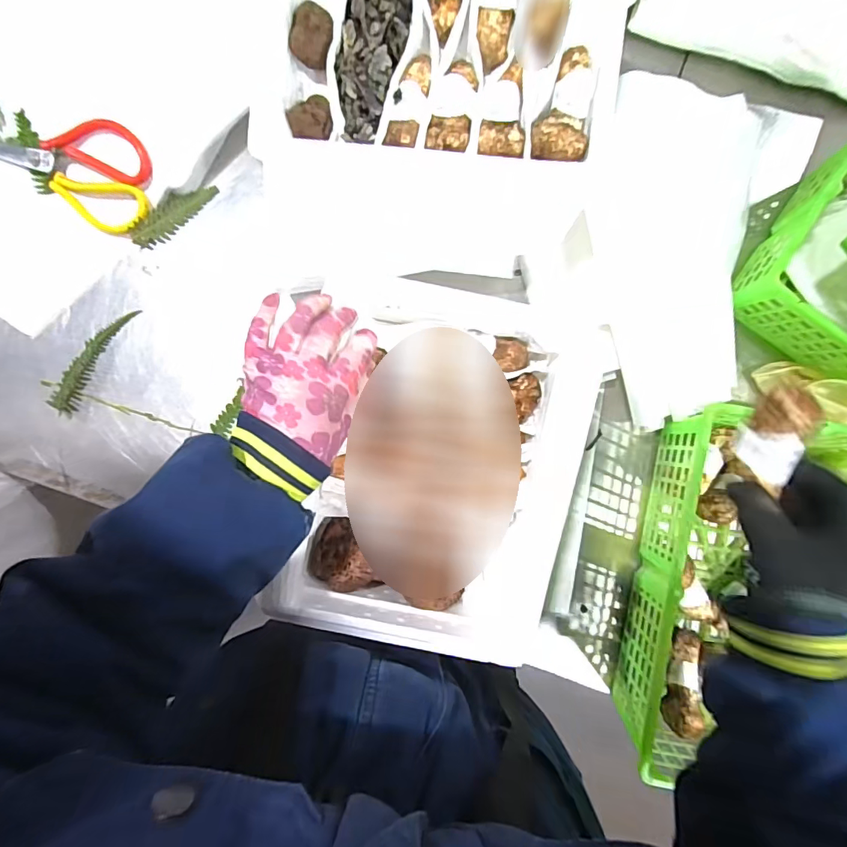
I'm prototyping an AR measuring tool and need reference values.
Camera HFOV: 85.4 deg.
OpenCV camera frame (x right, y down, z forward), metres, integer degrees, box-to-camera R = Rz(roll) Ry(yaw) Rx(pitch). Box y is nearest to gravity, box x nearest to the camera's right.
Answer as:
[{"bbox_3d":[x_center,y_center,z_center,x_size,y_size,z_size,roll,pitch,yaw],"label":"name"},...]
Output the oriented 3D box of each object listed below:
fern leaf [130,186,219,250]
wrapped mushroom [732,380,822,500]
[{"bbox_3d":[-0.270,-0.227,0.496,0.101,0.004,0.030,-41,131,-5],"label":"fern leaf"},{"bbox_3d":[0.239,0.010,0.310,0.034,0.027,0.071,3,114,0],"label":"wrapped mushroom"}]

